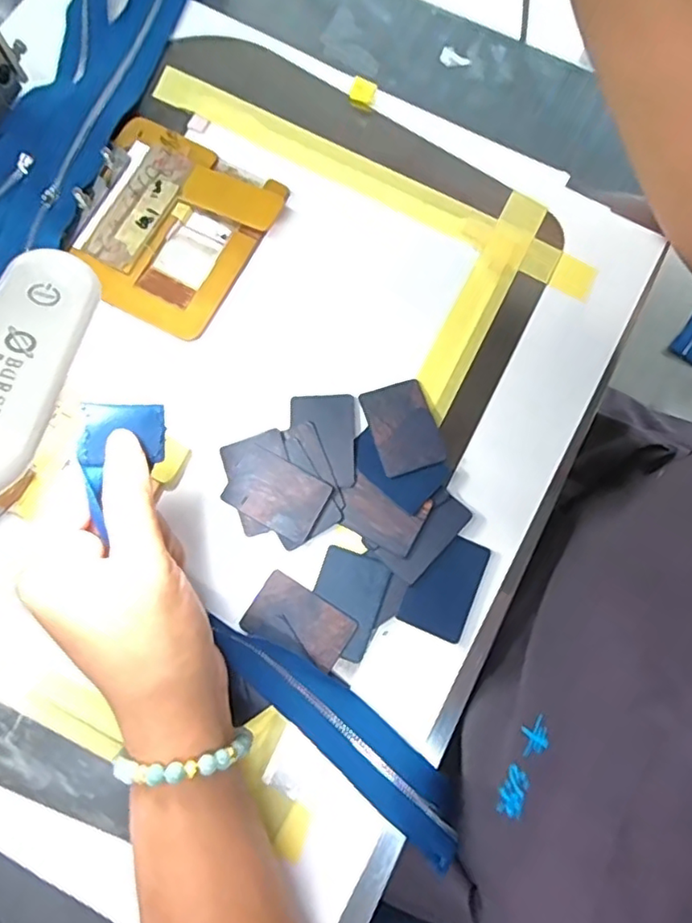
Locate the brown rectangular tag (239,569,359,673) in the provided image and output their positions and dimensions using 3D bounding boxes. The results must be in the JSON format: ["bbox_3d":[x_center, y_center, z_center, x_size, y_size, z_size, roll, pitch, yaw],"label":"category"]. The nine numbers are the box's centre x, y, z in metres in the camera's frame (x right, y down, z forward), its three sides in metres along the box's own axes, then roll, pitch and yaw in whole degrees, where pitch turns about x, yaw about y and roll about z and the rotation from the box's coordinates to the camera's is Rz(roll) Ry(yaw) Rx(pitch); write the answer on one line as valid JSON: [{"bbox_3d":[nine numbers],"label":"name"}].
[{"bbox_3d":[-0.024,0.081,0.297,0.051,0.004,0.032,31,79,5],"label":"brown rectangular tag"}]

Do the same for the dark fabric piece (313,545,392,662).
[{"bbox_3d":[0.000,0.072,0.302,0.035,0.005,0.051,19,78,3],"label":"dark fabric piece"}]

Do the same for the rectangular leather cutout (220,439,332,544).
[{"bbox_3d":[-0.037,0.016,0.311,0.051,0.005,0.035,30,79,5],"label":"rectangular leather cutout"}]

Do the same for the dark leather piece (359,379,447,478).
[{"bbox_3d":[0.031,-0.019,0.322,0.035,0.004,0.051,-18,70,-3],"label":"dark leather piece"}]

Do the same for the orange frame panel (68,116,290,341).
[{"bbox_3d":[-0.104,-0.138,0.343,0.106,0.014,0.112,28,78,4],"label":"orange frame panel"}]

